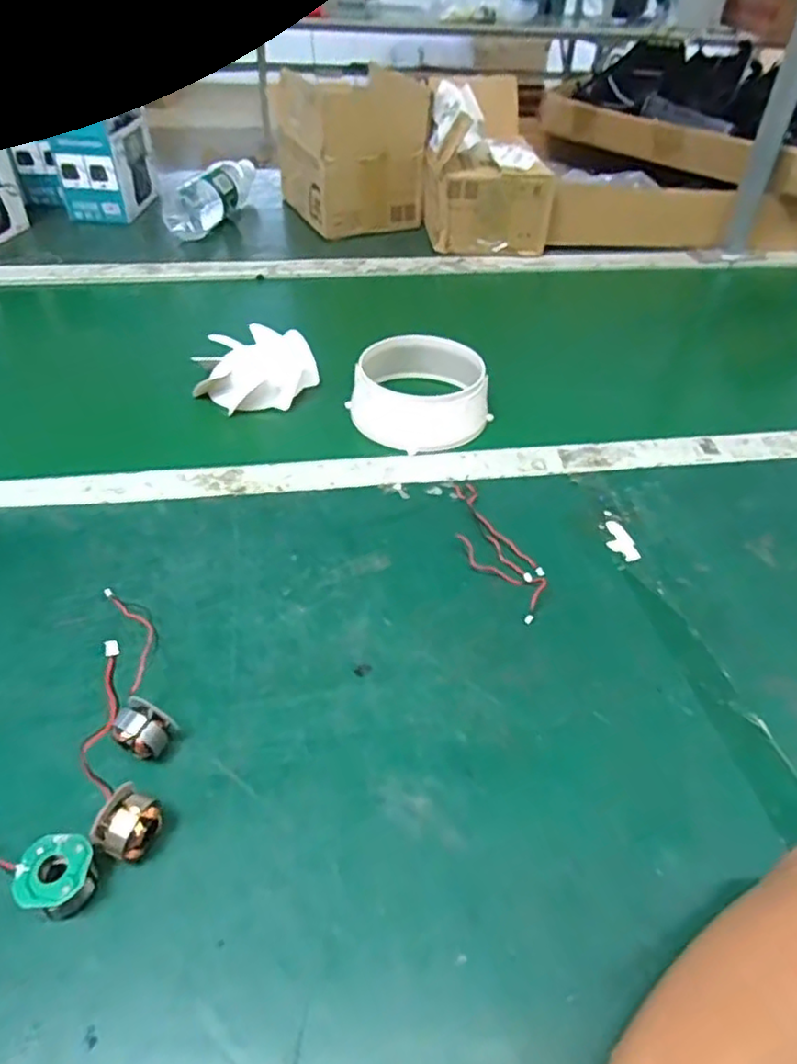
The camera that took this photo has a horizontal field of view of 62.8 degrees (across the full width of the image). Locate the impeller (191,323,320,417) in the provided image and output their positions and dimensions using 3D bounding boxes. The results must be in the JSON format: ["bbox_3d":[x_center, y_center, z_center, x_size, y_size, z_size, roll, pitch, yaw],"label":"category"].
[{"bbox_3d":[-0.138,-0.157,0.622,0.106,0.035,0.101,-14,45,-18],"label":"impeller"}]

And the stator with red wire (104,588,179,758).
[{"bbox_3d":[-0.151,0.071,0.377,0.027,0.028,0.133,-14,45,-18],"label":"stator with red wire"}]

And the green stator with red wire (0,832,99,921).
[{"bbox_3d":[-0.202,0.144,0.299,0.130,0.025,0.031,10,43,8],"label":"green stator with red wire"}]

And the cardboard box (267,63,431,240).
[{"bbox_3d":[-0.066,-0.530,0.925,0.152,0.186,0.189,-18,46,-21],"label":"cardboard box"}]

